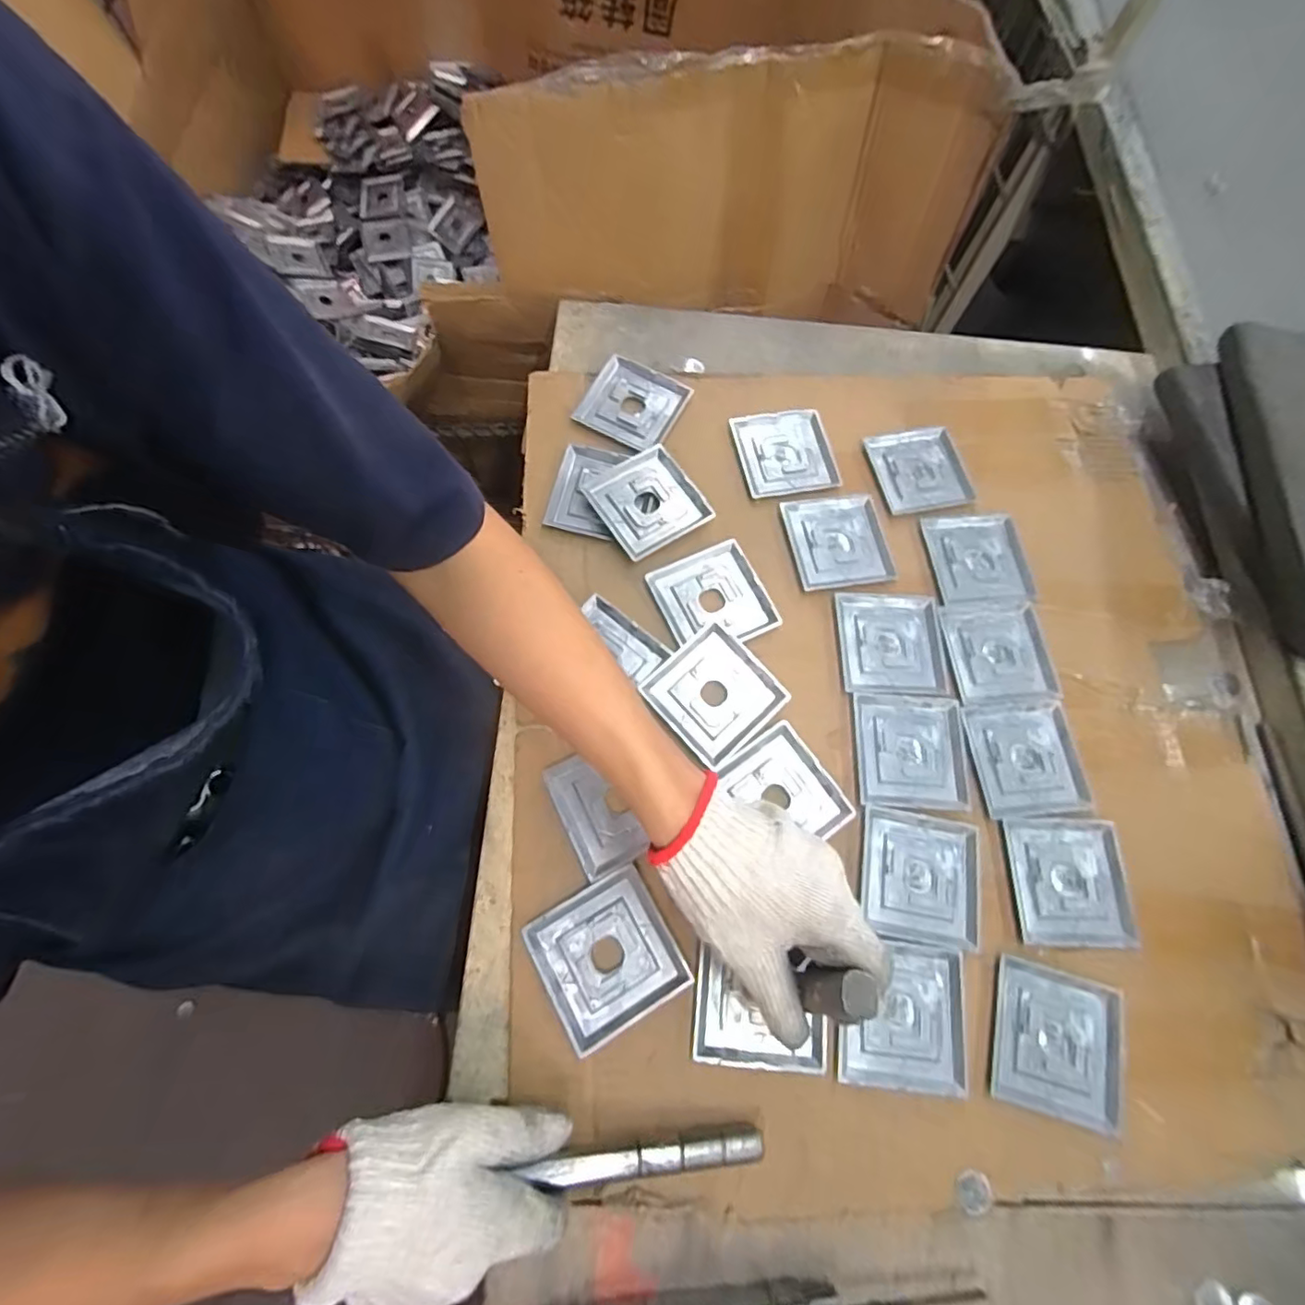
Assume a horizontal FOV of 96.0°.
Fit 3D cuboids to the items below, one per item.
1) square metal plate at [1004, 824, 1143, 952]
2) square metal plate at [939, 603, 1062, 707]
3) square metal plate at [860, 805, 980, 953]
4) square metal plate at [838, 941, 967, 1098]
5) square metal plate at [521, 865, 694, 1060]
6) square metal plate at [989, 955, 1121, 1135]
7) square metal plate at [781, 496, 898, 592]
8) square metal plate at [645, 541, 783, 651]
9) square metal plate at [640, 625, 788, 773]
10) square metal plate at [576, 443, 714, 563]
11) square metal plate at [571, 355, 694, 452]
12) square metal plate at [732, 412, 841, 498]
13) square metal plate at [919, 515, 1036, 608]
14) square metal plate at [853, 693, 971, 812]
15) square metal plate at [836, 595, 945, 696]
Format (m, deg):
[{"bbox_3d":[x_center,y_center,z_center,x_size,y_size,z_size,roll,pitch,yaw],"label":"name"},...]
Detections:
[{"bbox_3d":[0.323,0.177,0.453,0.091,0.006,0.090,1,70,-4],"label":"square metal plate"},{"bbox_3d":[0.305,0.001,0.518,0.090,0.009,0.090,-3,71,-5],"label":"square metal plate"},{"bbox_3d":[0.205,0.172,0.449,0.090,0.007,0.091,10,70,0],"label":"square metal plate"},{"bbox_3d":[0.178,0.255,0.415,0.087,0.010,0.090,8,70,-1],"label":"square metal plate"},{"bbox_3d":[-0.032,0.211,0.411,0.088,0.010,0.090,-27,74,-13],"label":"square metal plate"},{"bbox_3d":[0.288,0.276,0.416,0.092,0.008,0.091,17,70,2],"label":"square metal plate"},{"bbox_3d":[0.172,-0.103,0.543,0.091,0.004,0.091,-7,71,-7],"label":"square metal plate"},{"bbox_3d":[0.052,-0.046,0.513,0.090,0.011,0.090,-23,73,-12],"label":"square metal plate"},{"bbox_3d":[0.050,0.034,0.484,0.090,0.011,0.092,-41,78,-16],"label":"square metal plate"},{"bbox_3d":[-0.005,-0.139,0.540,0.091,0.006,0.092,-31,75,-14],"label":"square metal plate"},{"bbox_3d":[-0.021,-0.246,0.585,0.091,0.013,0.091,26,71,5],"label":"square metal plate"},{"bbox_3d":[0.130,-0.194,0.571,0.091,0.005,0.088,-9,71,-7],"label":"square metal plate"},{"bbox_3d":[0.303,-0.087,0.548,0.088,0.004,0.090,-3,71,-5],"label":"square metal plate"},{"bbox_3d":[0.212,0.081,0.480,0.089,0.005,0.090,4,70,-3],"label":"square metal plate"},{"bbox_3d":[0.207,-0.007,0.511,0.089,0.004,0.091,3,70,-3],"label":"square metal plate"}]

